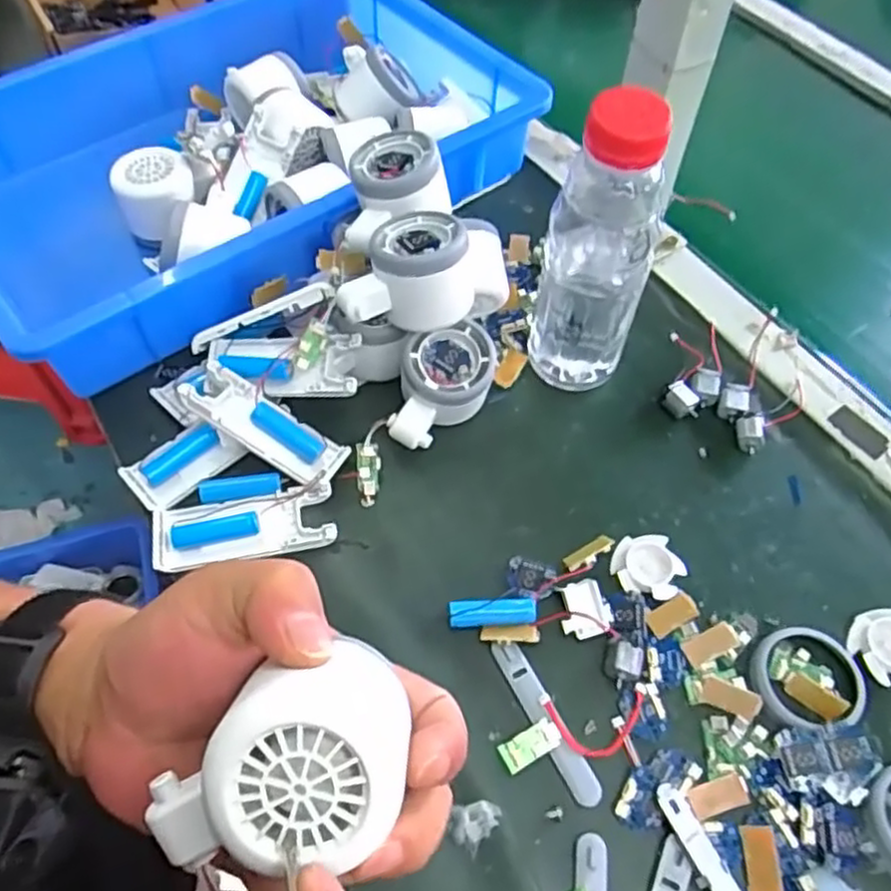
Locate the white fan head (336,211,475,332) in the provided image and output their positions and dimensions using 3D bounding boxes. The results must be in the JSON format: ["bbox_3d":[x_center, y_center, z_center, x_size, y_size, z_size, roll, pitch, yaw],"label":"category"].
[{"bbox_3d":[-0.026,-0.104,0.447,0.078,0.060,0.061,-7,58,-5],"label":"white fan head"}]

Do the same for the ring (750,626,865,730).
[{"bbox_3d":[0.199,0.127,0.397,0.058,0.008,0.055,0,58,1],"label":"ring"}]

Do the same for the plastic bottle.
[{"bbox_3d":[0.091,-0.120,0.438,0.059,0.197,0.070,7,58,5],"label":"plastic bottle"}]

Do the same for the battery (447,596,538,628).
[{"bbox_3d":[0.027,0.094,0.411,0.050,0.014,0.015,-4,58,-2],"label":"battery"}]

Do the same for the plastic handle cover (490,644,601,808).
[{"bbox_3d":[0.054,0.146,0.387,0.016,0.005,0.091,-26,61,-14],"label":"plastic handle cover"}]

